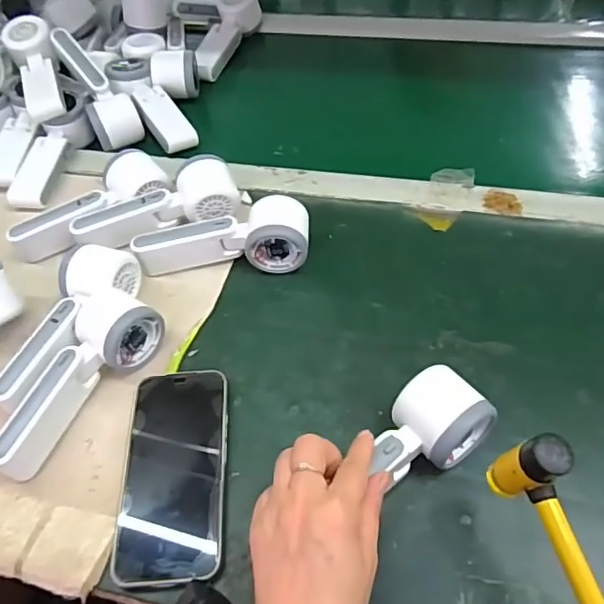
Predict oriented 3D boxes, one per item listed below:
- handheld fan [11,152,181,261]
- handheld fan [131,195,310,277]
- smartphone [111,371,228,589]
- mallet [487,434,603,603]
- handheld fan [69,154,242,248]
[{"bbox_3d":[-0.222,-0.103,0.590,0.167,0.050,0.068,-20,53,-9],"label":"handheld fan"},{"bbox_3d":[-0.077,-0.061,0.539,0.165,0.048,0.057,-6,52,2],"label":"handheld fan"},{"bbox_3d":[-0.096,0.125,0.422,0.075,0.010,0.158,-4,54,-2],"label":"smartphone"},{"bbox_3d":[0.154,0.170,0.285,0.026,0.053,0.196,-15,66,-7],"label":"mallet"},{"bbox_3d":[-0.149,-0.099,0.576,0.167,0.045,0.065,-14,52,-4],"label":"handheld fan"}]

